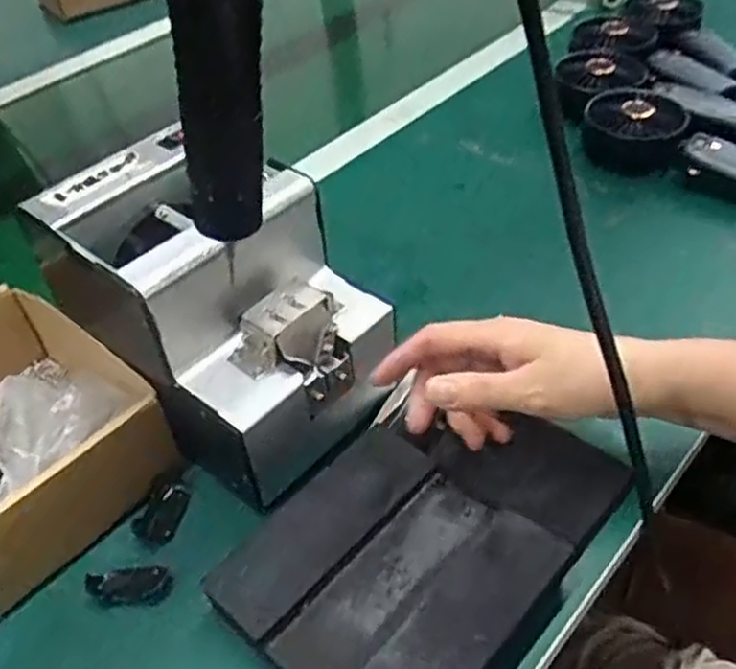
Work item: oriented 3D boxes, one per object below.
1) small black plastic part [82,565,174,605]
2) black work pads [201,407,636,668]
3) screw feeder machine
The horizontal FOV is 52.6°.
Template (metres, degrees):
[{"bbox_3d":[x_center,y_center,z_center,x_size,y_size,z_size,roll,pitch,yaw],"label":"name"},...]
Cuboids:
[{"bbox_3d":[-0.134,0.141,0.418,0.046,0.007,0.022,-5,43,0],"label":"small black plastic part"},{"bbox_3d":[0.038,0.110,0.411,0.141,0.029,0.215,30,54,32],"label":"black work pads"},{"bbox_3d":[-0.089,-0.023,0.457,0.134,0.126,0.180,-36,51,-28],"label":"screw feeder machine"}]

